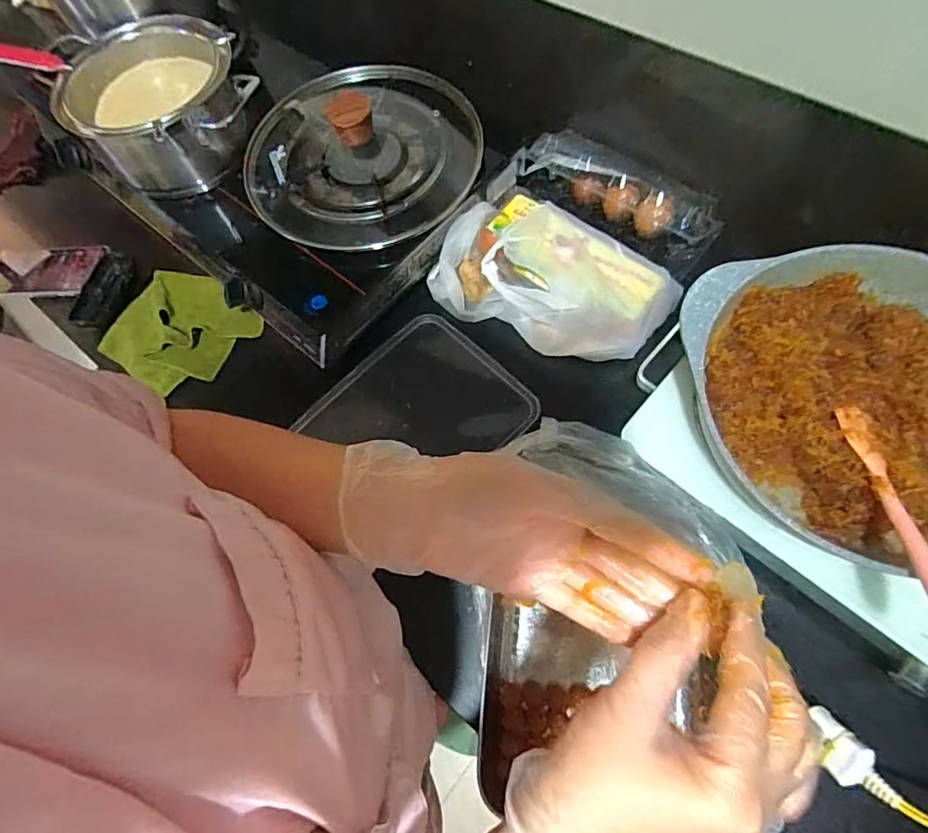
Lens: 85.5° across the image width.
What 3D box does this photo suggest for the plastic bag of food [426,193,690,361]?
[{"bbox_3d":[0.096,-0.158,0.577,0.269,0.074,0.145,28,73,16],"label":"plastic bag of food"}]

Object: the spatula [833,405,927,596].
[{"bbox_3d":[0.314,0.075,0.359,0.028,0.015,0.222,9,44,5],"label":"spatula"}]

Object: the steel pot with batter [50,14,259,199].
[{"bbox_3d":[-0.362,-0.383,0.618,0.204,0.096,0.220,-2,67,5],"label":"steel pot with batter"}]

